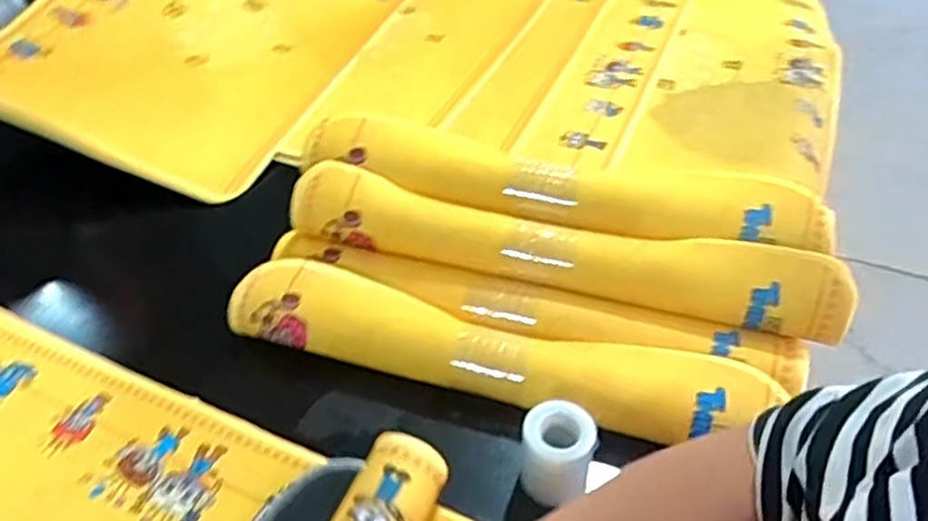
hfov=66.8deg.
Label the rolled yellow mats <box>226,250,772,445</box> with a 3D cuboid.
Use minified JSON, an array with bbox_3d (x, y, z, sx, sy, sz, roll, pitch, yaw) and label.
[{"bbox_3d":[0.016,0.079,0.627,0.470,0.046,0.071,12,43,15],"label":"rolled yellow mats"}]

